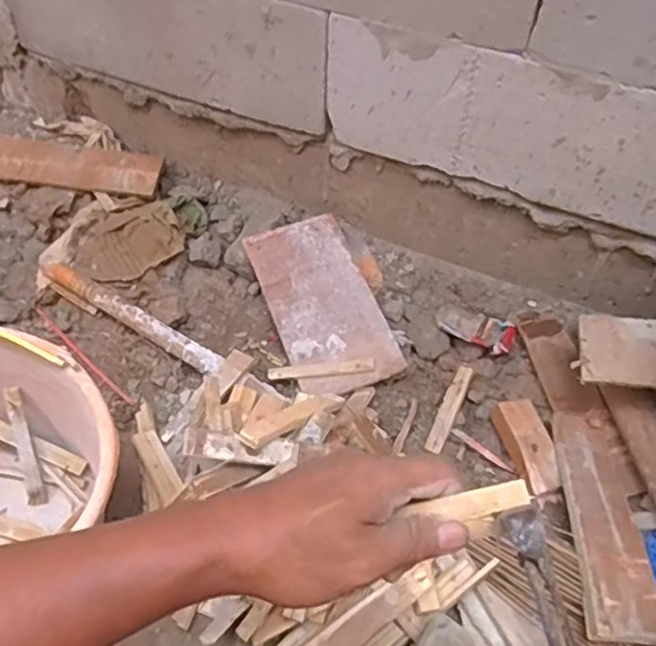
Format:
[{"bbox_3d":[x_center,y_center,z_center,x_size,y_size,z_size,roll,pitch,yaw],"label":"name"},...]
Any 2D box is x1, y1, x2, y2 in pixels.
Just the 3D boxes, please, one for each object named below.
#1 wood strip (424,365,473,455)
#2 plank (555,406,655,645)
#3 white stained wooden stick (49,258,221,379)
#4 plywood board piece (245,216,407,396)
[{"bbox_3d":[0.187,0.127,1.004,0.029,0.011,0.171,23,53,16],"label":"wood strip"},{"bbox_3d":[0.367,0.247,0.877,0.093,0.031,0.335,5,50,2],"label":"plank"},{"bbox_3d":[-0.311,-0.015,1.041,0.367,0.024,0.038,28,55,20],"label":"white stained wooden stick"},{"bbox_3d":[-0.011,-0.033,1.073,0.161,0.012,0.317,-20,64,-11],"label":"plywood board piece"}]

